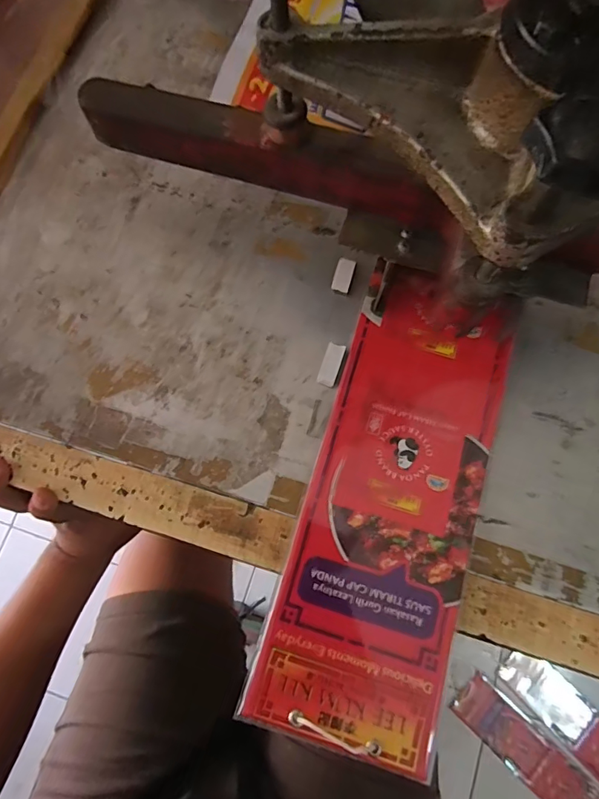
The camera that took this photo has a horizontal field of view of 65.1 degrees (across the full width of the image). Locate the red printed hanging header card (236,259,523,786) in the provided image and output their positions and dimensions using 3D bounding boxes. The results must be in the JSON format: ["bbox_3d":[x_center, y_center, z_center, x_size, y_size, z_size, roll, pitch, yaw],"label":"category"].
[{"bbox_3d":[0.060,0.059,0.292,0.105,0.010,0.285,16,75,4],"label":"red printed hanging header card"}]

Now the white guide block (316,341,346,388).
[{"bbox_3d":[0.021,-0.023,0.316,0.012,0.006,0.028,19,77,5],"label":"white guide block"}]

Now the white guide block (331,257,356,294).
[{"bbox_3d":[0.032,-0.088,0.333,0.013,0.007,0.025,18,77,5],"label":"white guide block"}]

